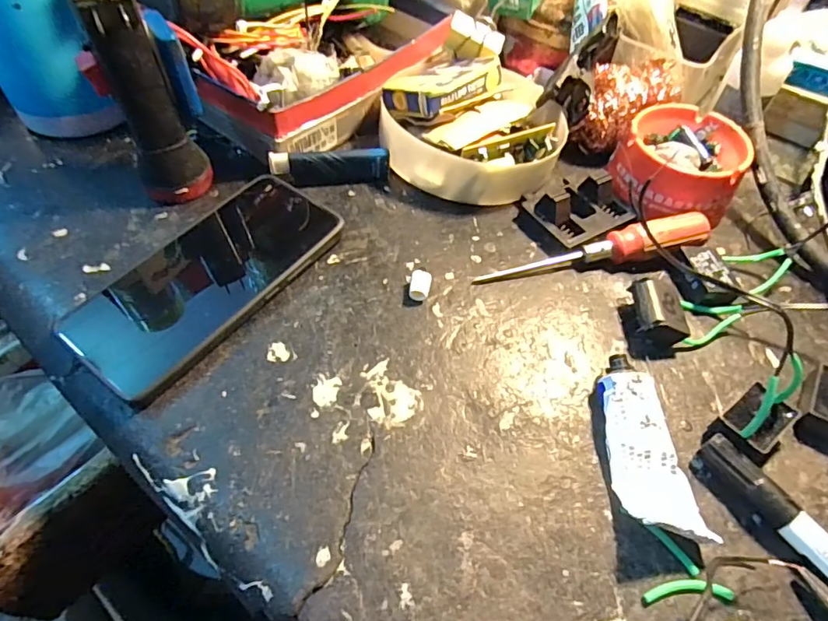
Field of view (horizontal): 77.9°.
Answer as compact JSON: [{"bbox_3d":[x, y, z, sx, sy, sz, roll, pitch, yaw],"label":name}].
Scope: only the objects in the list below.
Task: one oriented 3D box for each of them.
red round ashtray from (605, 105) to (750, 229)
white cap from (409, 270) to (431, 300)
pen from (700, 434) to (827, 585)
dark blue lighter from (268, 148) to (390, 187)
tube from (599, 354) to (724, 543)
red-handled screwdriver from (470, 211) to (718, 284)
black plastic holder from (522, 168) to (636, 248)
[{"bbox_3d":[0.183,-0.100,0.357,0.082,0.041,0.088,1,55,-2],"label":"red round ashtray"},{"bbox_3d":[0.004,-0.014,0.306,0.012,0.011,0.016,11,55,5],"label":"white cap"},{"bbox_3d":[0.184,0.114,0.224,0.014,0.016,0.137,-29,61,-21],"label":"pen"},{"bbox_3d":[-0.057,-0.099,0.357,0.080,0.025,0.010,-7,56,-7],"label":"dark blue lighter"},{"bbox_3d":[0.110,0.066,0.251,0.036,0.021,0.088,-9,56,-9],"label":"tube"},{"bbox_3d":[0.114,-0.036,0.322,0.150,0.023,0.021,-11,56,-10],"label":"red-handled screwdriver"},{"bbox_3d":[0.110,-0.074,0.349,0.064,0.022,0.056,-27,60,-20],"label":"black plastic holder"}]

